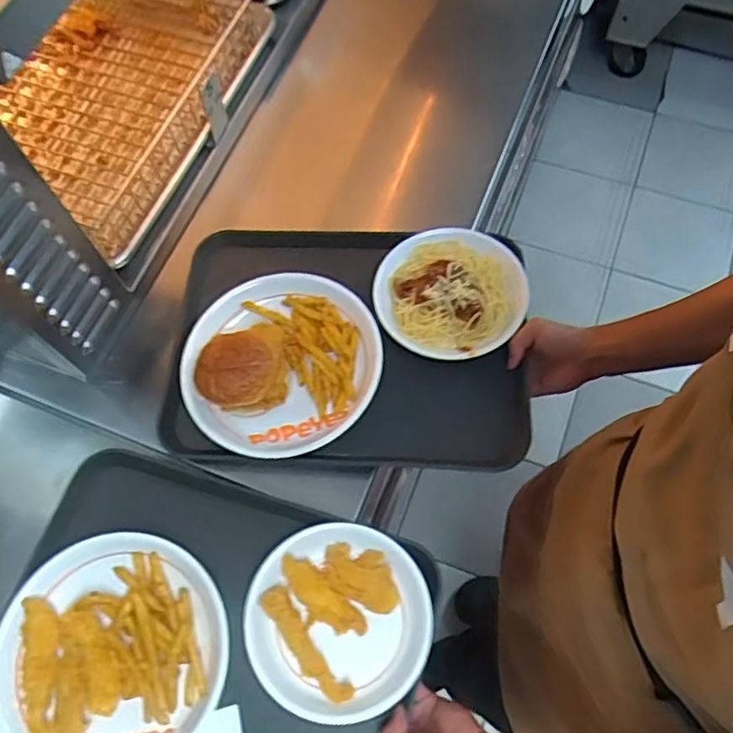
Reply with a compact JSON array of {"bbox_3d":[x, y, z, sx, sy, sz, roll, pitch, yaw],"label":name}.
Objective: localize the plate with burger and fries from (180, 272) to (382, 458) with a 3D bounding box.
[{"bbox_3d":[-0.096,-0.009,0.701,0.216,0.070,0.206,0,70,0],"label":"plate with burger and fries"}]

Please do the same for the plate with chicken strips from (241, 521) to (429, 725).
[{"bbox_3d":[-0.028,0.239,0.604,0.165,0.028,0.173,0,70,0],"label":"plate with chicken strips"}]

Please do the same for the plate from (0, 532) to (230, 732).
[{"bbox_3d":[-0.242,0.272,0.602,0.209,0.038,0.207,0,70,0],"label":"plate"}]

